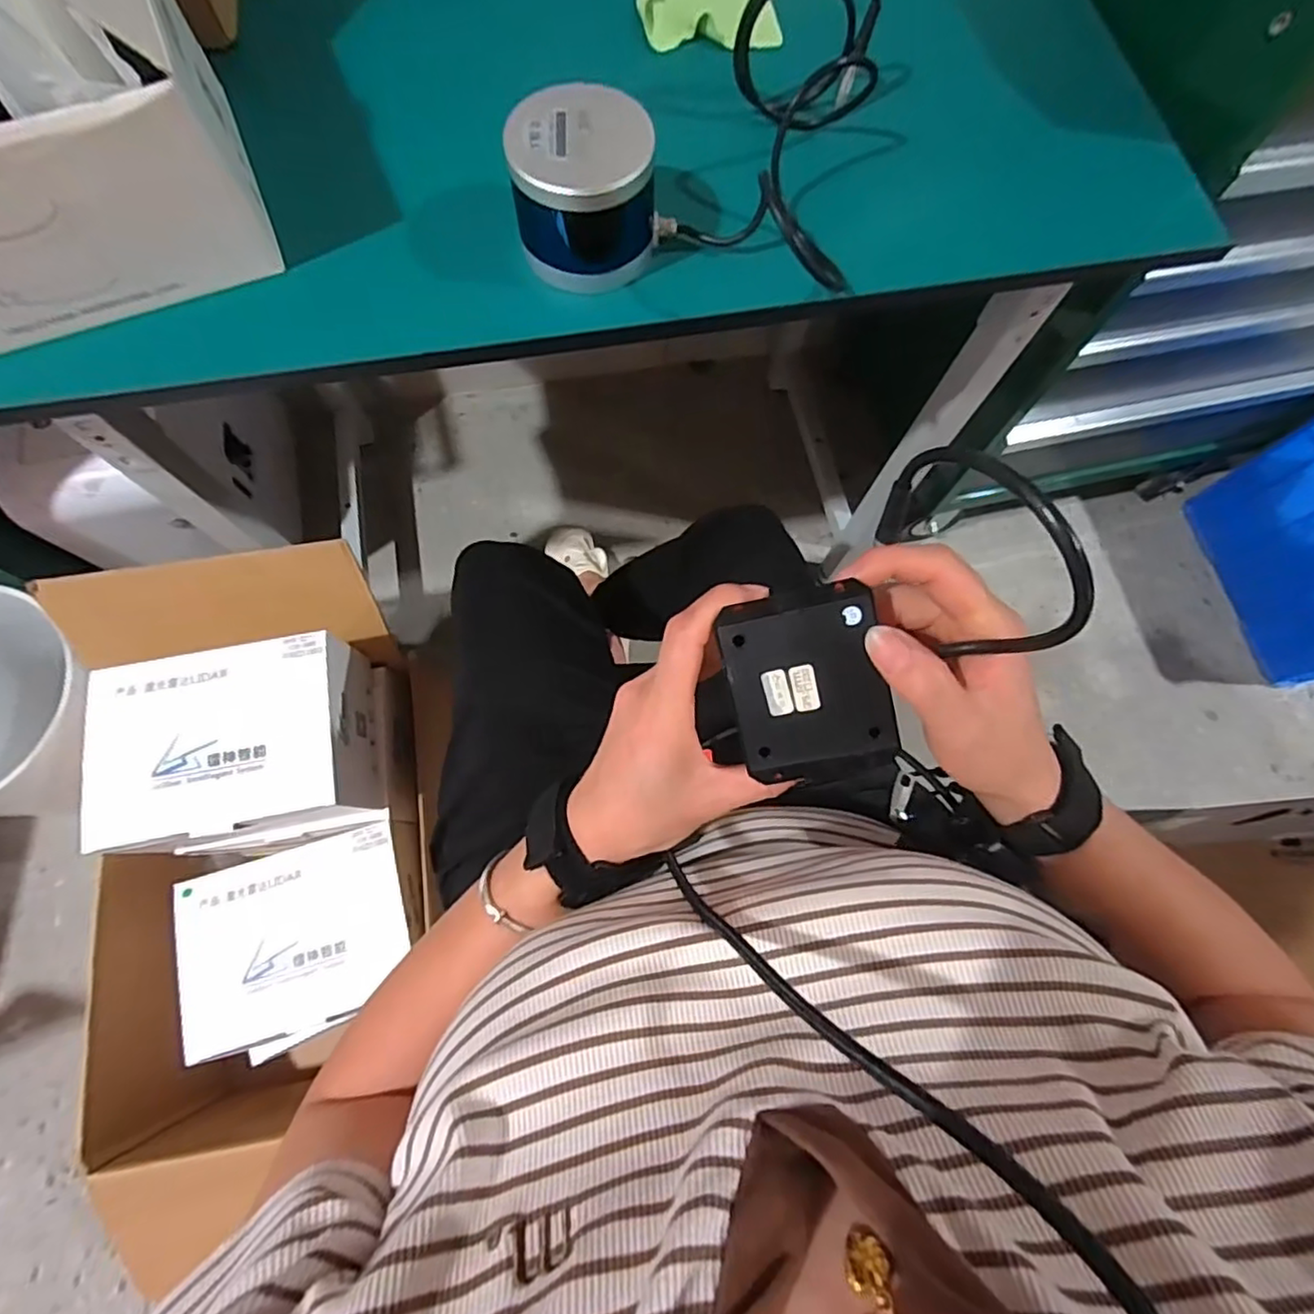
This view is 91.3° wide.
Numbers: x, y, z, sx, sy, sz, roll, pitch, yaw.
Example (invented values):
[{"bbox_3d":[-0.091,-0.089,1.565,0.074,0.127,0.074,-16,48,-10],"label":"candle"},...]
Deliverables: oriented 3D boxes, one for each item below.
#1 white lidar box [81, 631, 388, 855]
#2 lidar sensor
[{"bbox_3d":[-0.490,0.111,0.775,0.259,0.161,0.203,-11,73,-4],"label":"white lidar box"},{"bbox_3d":[-0.046,-0.334,0.460,0.111,0.086,0.091,-8,72,-3],"label":"lidar sensor"}]

